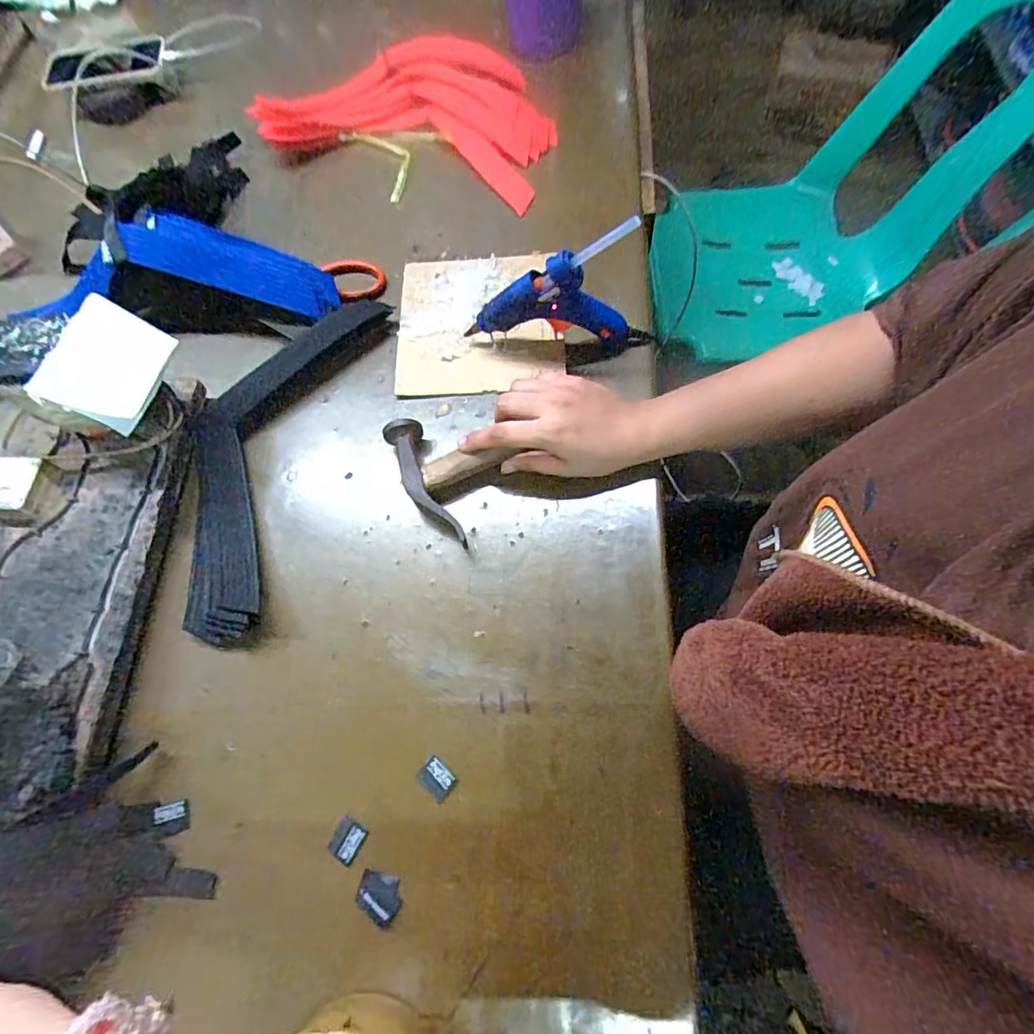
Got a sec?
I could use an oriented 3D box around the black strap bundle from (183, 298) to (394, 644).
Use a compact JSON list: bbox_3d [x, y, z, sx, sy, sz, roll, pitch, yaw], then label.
[{"bbox_3d":[-0.224,-0.067,0.448,0.119,0.021,0.323,16,71,8],"label":"black strap bundle"}]

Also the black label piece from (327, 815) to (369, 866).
[{"bbox_3d":[-0.115,0.219,0.346,0.021,0.004,0.024,25,72,11],"label":"black label piece"}]

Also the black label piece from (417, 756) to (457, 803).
[{"bbox_3d":[-0.056,0.181,0.354,0.024,0.004,0.018,39,75,15],"label":"black label piece"}]

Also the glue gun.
[{"bbox_3d":[0.038,-0.188,0.430,0.161,0.117,0.025,4,69,4],"label":"glue gun"}]

